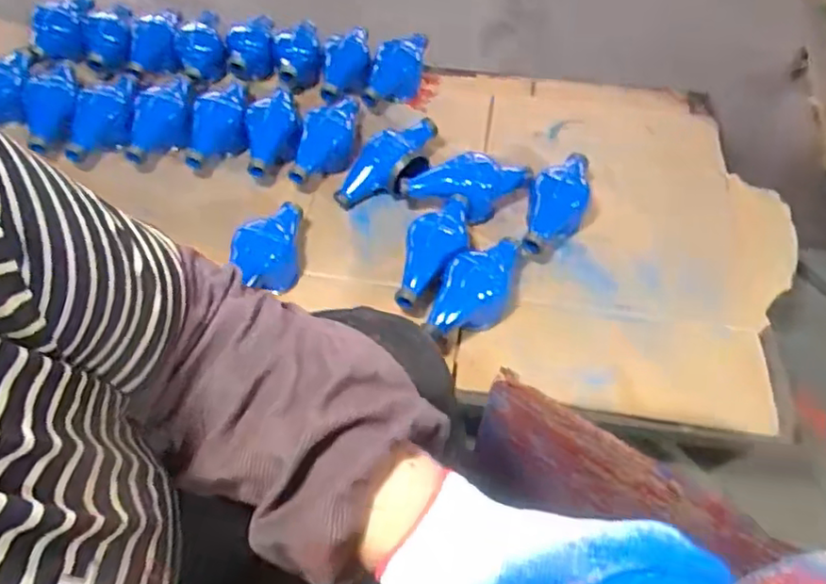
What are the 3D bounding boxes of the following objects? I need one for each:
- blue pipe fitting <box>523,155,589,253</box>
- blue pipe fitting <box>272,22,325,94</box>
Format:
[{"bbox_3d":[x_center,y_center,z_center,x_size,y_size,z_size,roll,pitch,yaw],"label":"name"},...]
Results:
[{"bbox_3d":[0.207,-0.123,0.868,0.081,0.084,0.179,19,55,12],"label":"blue pipe fitting"},{"bbox_3d":[-0.205,-0.420,1.083,0.085,0.078,0.127,-10,54,-9],"label":"blue pipe fitting"}]

